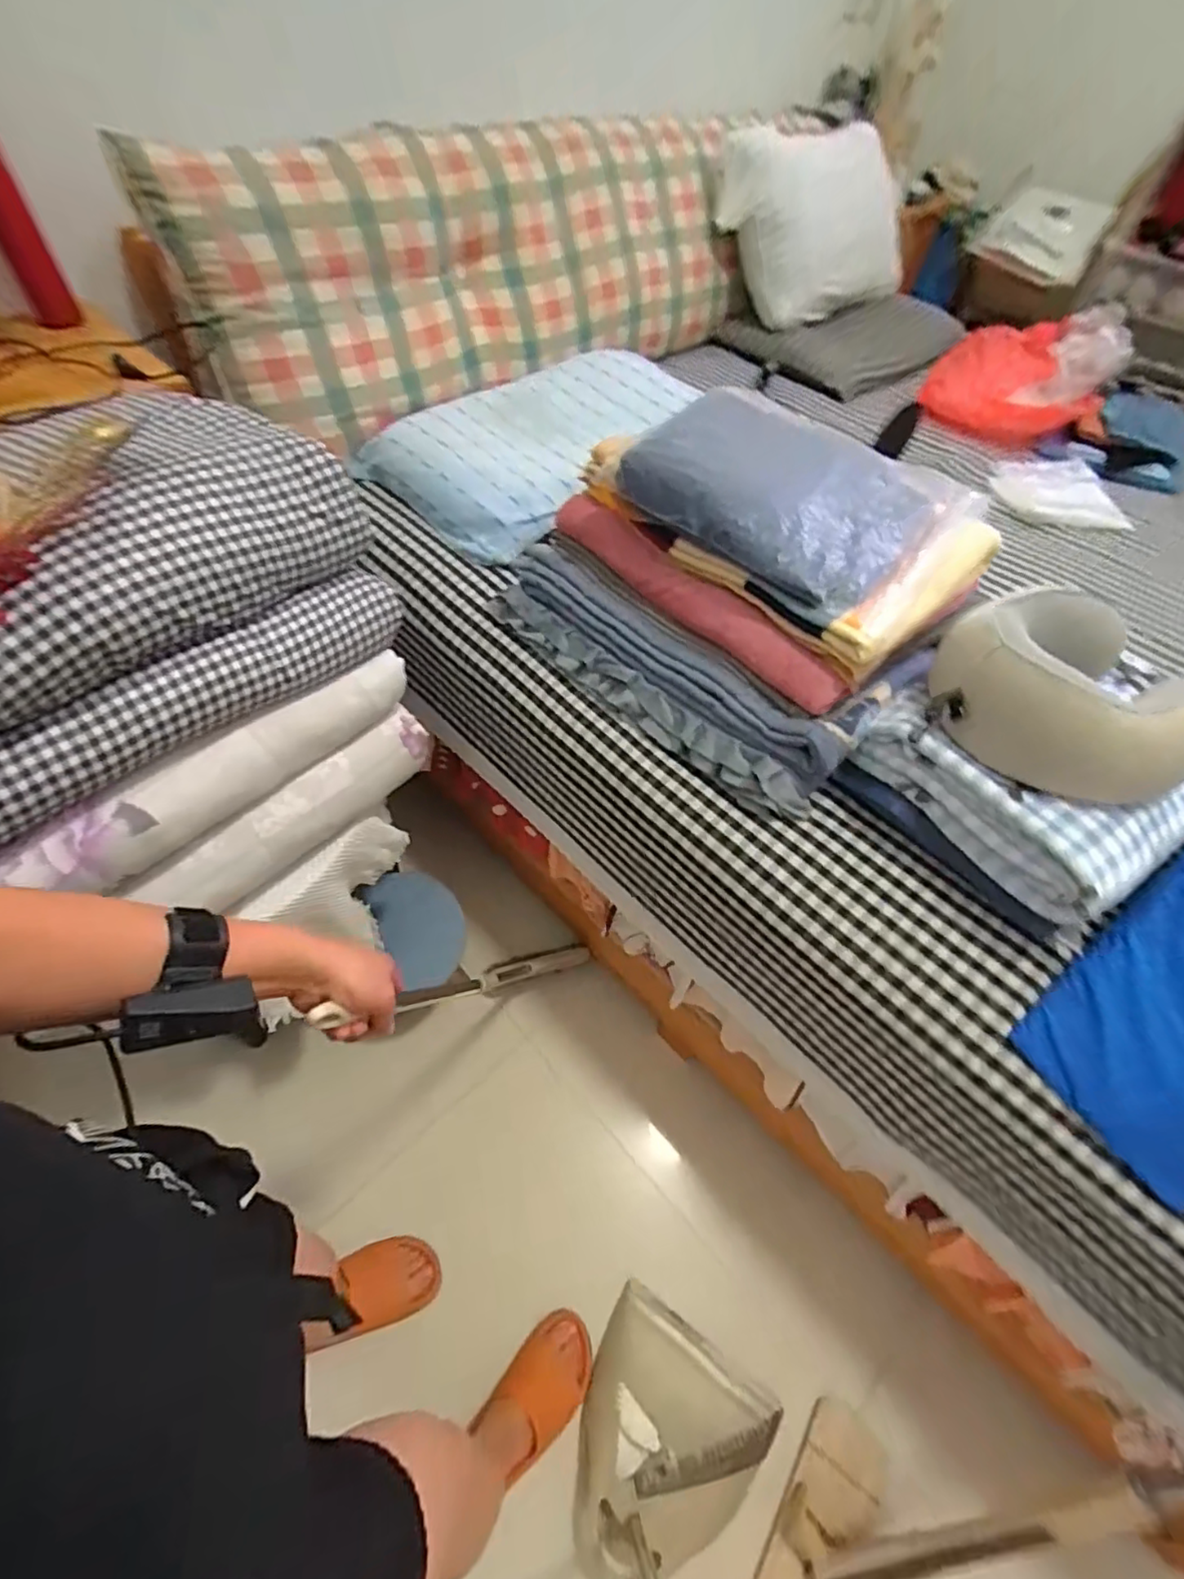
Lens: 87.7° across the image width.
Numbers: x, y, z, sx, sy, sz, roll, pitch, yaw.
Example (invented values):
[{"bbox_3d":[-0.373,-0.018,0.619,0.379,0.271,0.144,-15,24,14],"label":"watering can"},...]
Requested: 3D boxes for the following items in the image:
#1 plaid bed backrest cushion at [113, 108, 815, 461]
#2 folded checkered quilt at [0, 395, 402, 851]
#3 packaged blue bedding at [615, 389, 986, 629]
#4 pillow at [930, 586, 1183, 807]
[{"bbox_3d":[-0.136,-1.083,1.275,0.255,0.397,1.404,37,60,20],"label":"plaid bed backrest cushion"},{"bbox_3d":[-0.543,-0.212,0.695,0.334,0.250,0.590,31,58,17],"label":"folded checkered quilt"},{"bbox_3d":[0.286,-0.415,0.836,0.356,0.090,0.384,-37,65,-26],"label":"packaged blue bedding"},{"bbox_3d":[0.532,-0.111,0.674,0.261,0.098,0.232,37,60,21],"label":"pillow"}]

